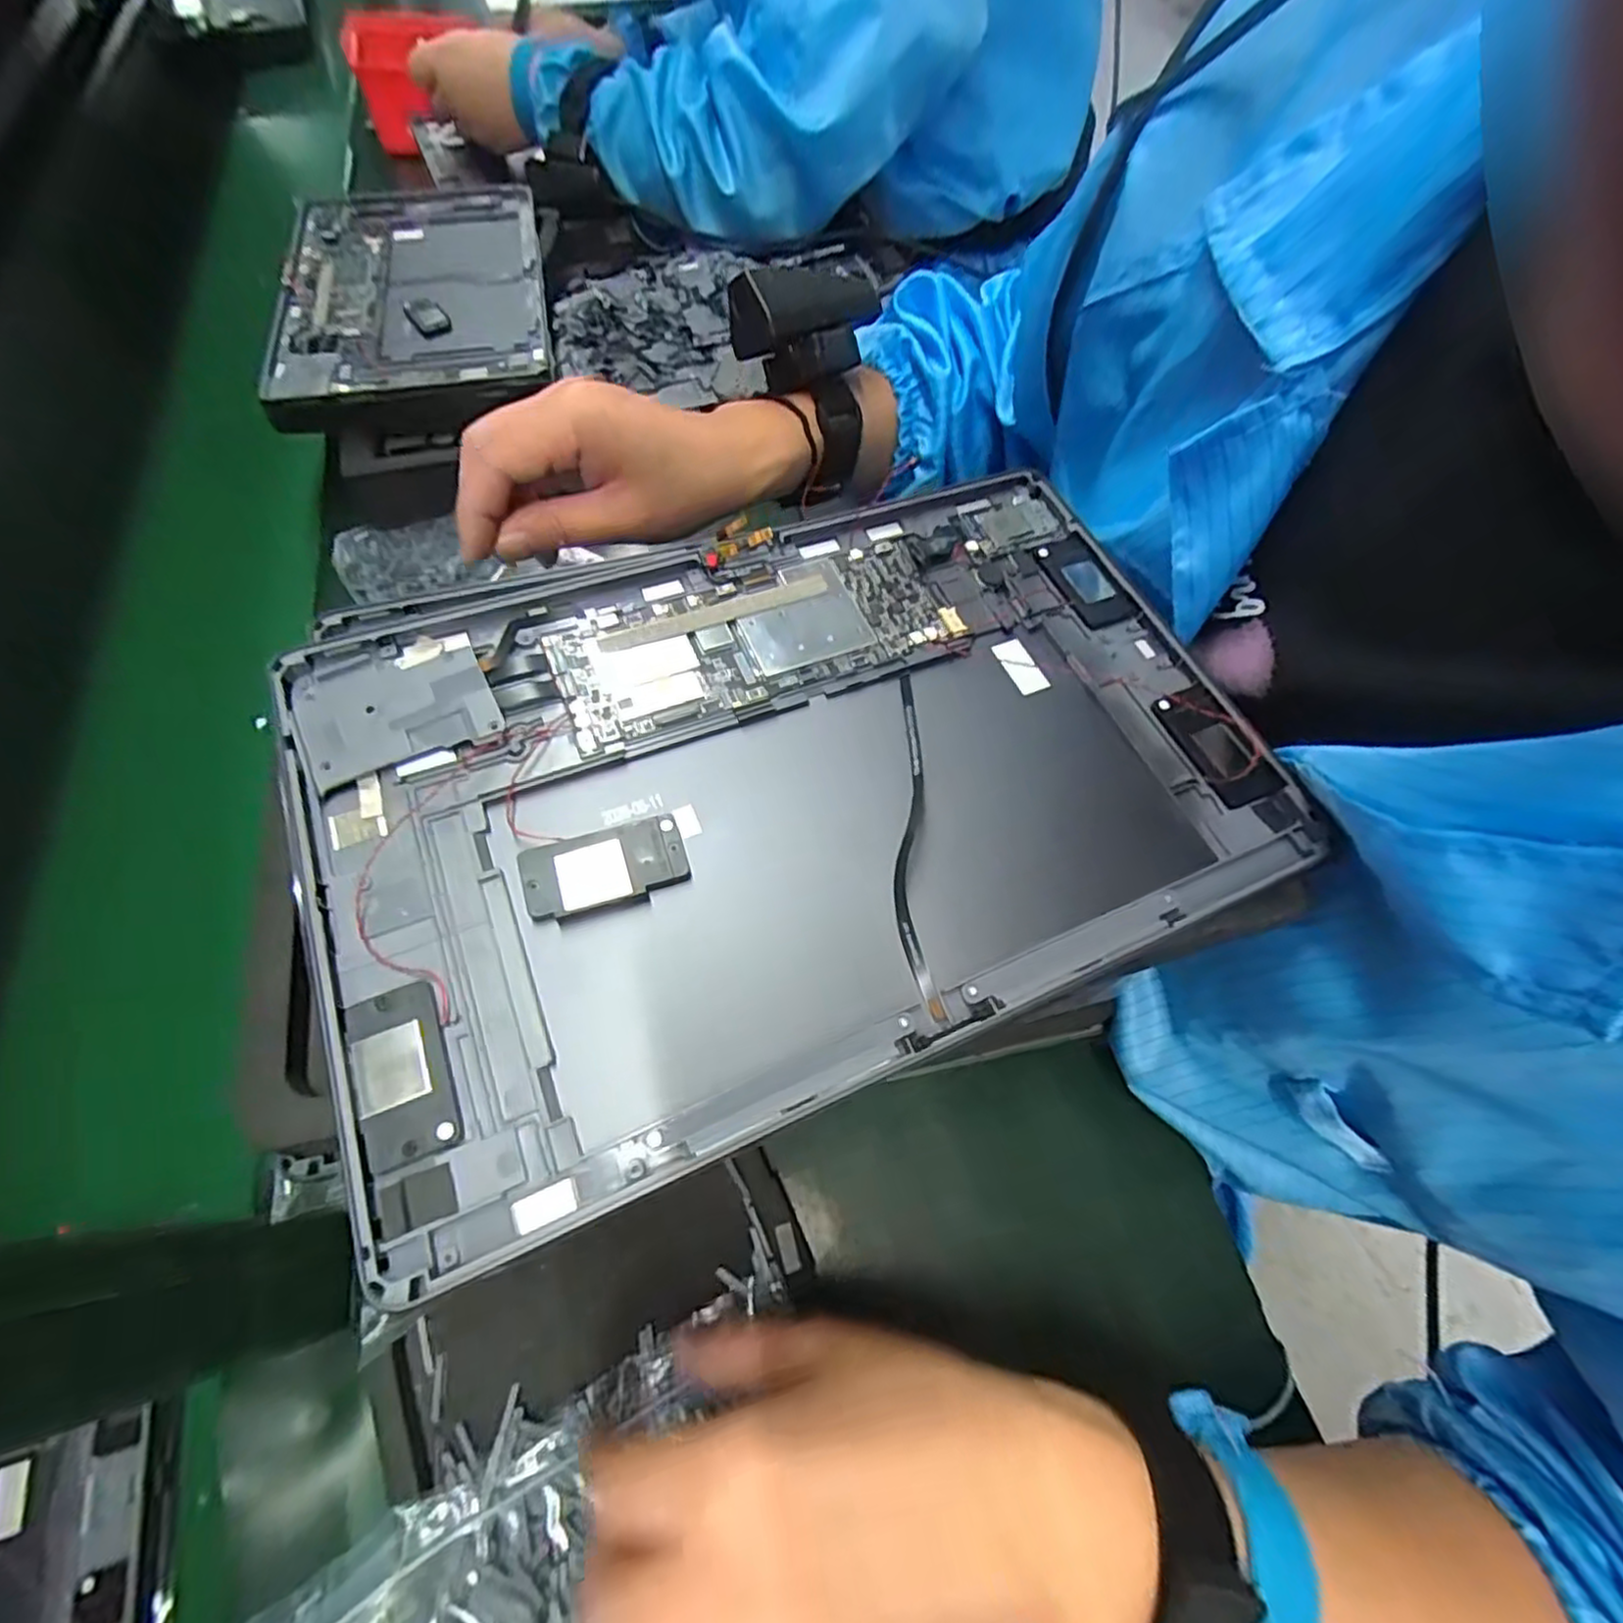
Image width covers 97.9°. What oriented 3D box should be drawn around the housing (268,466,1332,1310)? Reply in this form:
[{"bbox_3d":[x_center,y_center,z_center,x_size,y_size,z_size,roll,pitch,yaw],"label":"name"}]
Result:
[{"bbox_3d":[-0.002,-0.014,0.201,0.251,0.016,0.165,-20,67,-15],"label":"housing"}]

